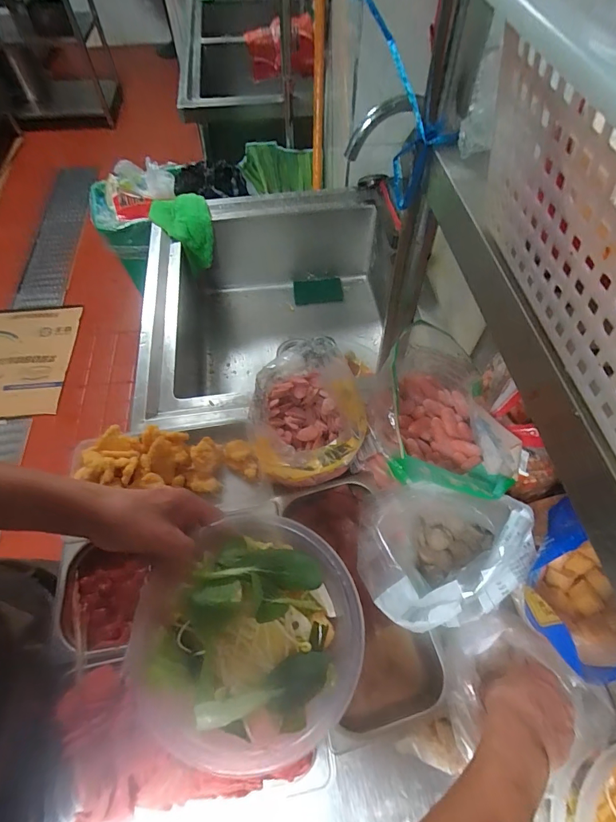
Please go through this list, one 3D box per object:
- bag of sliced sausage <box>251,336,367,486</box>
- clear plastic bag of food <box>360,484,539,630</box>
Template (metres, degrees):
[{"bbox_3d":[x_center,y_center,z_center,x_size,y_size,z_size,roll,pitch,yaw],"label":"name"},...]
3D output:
[{"bbox_3d":[-0.002,0.012,0.612,0.155,0.127,0.196,-10,59,-6],"label":"bag of sliced sausage"},{"bbox_3d":[0.160,0.190,0.524,0.181,0.184,0.168,11,60,7],"label":"clear plastic bag of food"}]

